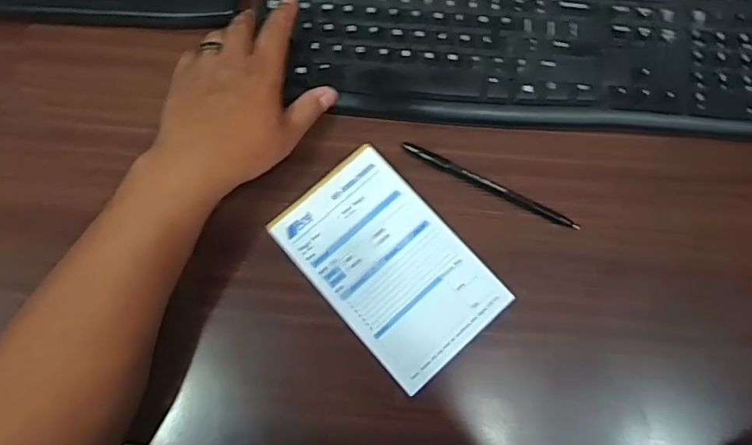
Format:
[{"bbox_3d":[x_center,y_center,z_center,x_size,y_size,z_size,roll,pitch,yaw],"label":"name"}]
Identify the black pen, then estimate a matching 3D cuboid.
[{"bbox_3d":[0.090,-0.030,0.409,0.151,0.004,0.008,27,80,7],"label":"black pen"}]

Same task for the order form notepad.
[{"bbox_3d":[0.009,0.031,0.395,0.105,0.011,0.166,-41,80,-7],"label":"order form notepad"}]

